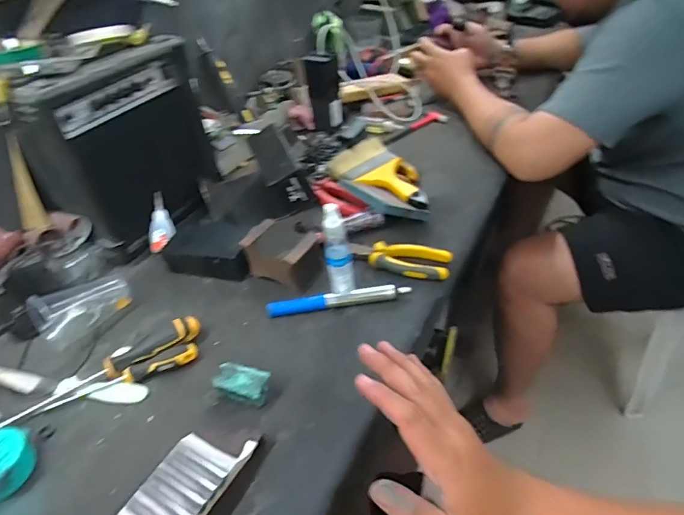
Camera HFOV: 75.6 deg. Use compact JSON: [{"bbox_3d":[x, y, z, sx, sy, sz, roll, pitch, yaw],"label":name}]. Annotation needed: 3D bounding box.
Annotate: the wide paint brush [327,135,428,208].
[{"bbox_3d":[0.070,-0.141,0.743,0.109,0.023,0.224,-26,45,-20],"label":"wide paint brush"}]

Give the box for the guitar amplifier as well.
[{"bbox_3d":[-0.318,-0.163,0.668,0.107,0.265,0.247,18,47,26],"label":"guitar amplifier"}]

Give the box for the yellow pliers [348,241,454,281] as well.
[{"bbox_3d":[0.080,-0.001,0.611,0.136,0.020,0.052,11,44,19],"label":"yellow pliers"}]

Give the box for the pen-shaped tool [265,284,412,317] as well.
[{"bbox_3d":[-0.005,0.053,0.571,0.180,0.020,0.021,-8,41,-1],"label":"pen-shaped tool"}]

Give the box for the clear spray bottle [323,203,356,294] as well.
[{"bbox_3d":[-0.004,-0.005,0.545,0.033,0.126,0.028,-7,41,1],"label":"clear spray bottle"}]

